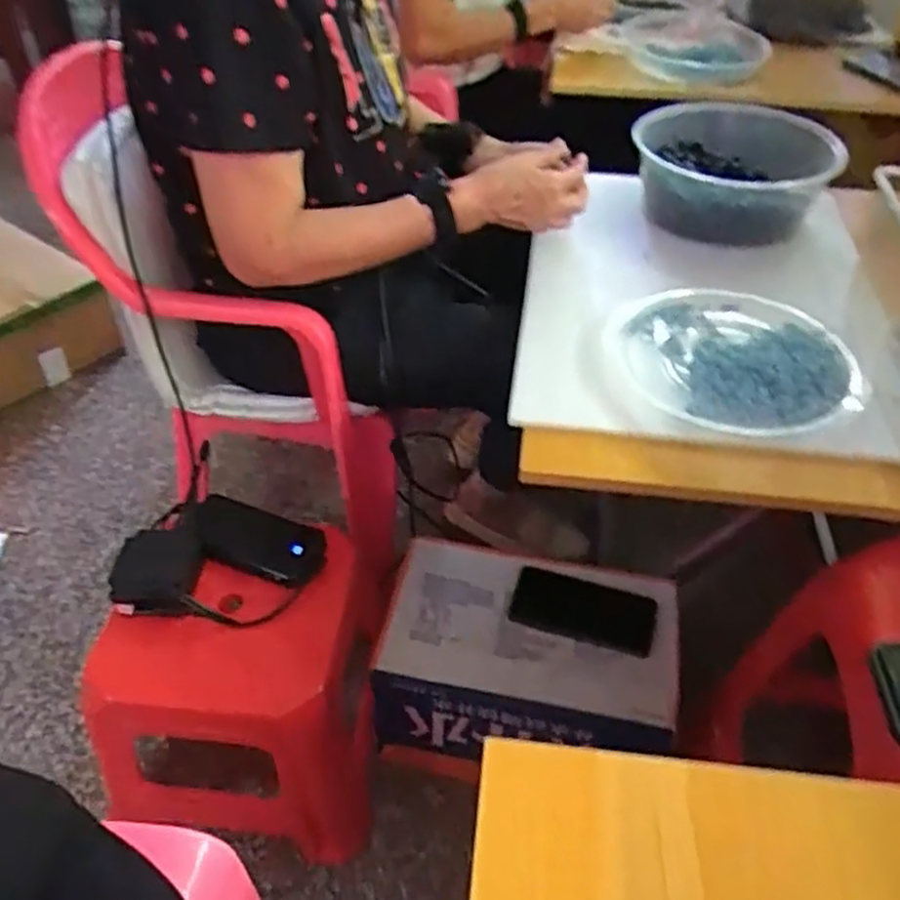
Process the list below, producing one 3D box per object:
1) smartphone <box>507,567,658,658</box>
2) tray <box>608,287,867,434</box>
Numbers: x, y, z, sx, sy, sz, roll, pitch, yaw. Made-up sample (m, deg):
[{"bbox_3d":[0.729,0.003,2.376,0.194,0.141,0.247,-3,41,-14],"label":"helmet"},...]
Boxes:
[{"bbox_3d":[0.156,0.187,0.914,0.165,0.015,0.080,14,45,14],"label":"smartphone"},{"bbox_3d":[0.270,-0.099,0.746,0.202,0.026,0.226,-5,44,-6],"label":"tray"}]

